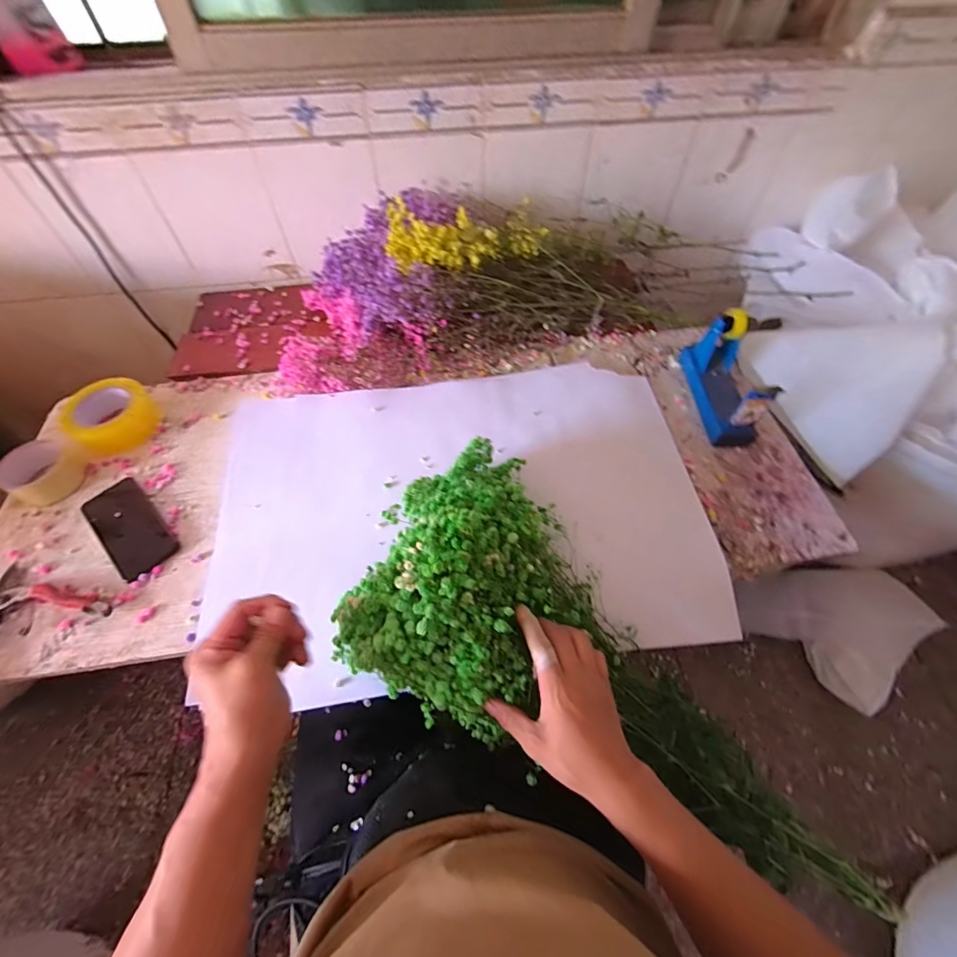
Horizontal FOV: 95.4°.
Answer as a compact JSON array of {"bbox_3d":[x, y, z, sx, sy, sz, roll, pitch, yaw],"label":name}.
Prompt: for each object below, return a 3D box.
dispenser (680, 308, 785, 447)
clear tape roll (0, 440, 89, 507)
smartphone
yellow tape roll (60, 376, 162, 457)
[{"bbox_3d":[0.388,-0.167,0.686,0.058,0.124,0.203,-2,56,-3],"label":"dispenser"},{"bbox_3d":[-0.640,-0.012,0.637,0.083,0.043,0.087,0,56,-1],"label":"clear tape roll"},{"bbox_3d":[-0.485,0.066,0.604,0.160,0.008,0.077,38,63,22],"label":"smartphone"},{"bbox_3d":[-0.585,-0.100,0.692,0.120,0.048,0.118,0,56,-1],"label":"yellow tape roll"}]

